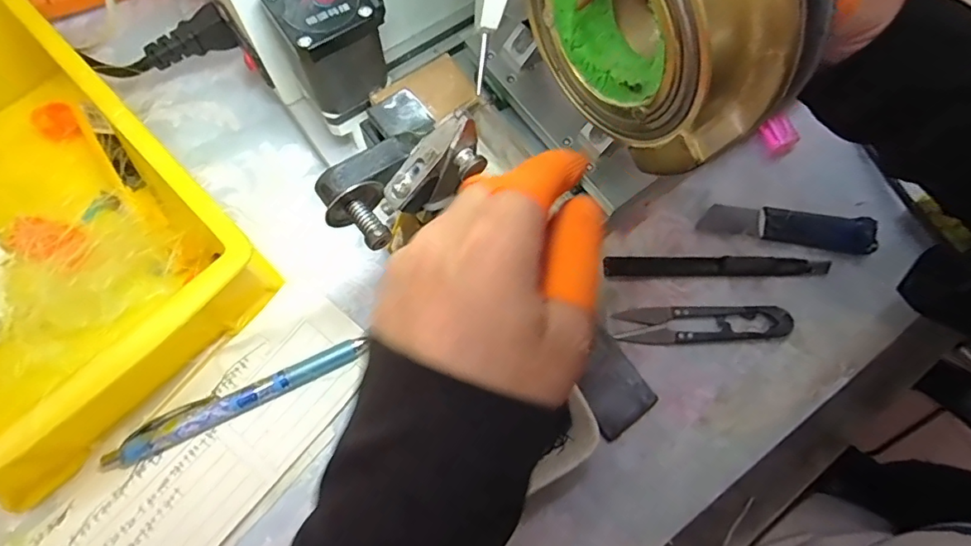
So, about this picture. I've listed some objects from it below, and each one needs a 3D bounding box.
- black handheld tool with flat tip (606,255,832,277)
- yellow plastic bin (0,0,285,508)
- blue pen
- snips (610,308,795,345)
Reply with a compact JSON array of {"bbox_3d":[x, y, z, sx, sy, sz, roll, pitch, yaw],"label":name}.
[{"bbox_3d":[0.141,-0.005,0.324,0.137,0.005,0.014,0,73,-3],"label":"black handheld tool with flat tip"},{"bbox_3d":[-0.249,-0.022,0.276,0.176,0.075,0.245,-43,79,-14],"label":"yellow plastic bin"},{"bbox_3d":[-0.131,0.067,0.283,0.142,0.010,0.016,-25,75,-10],"label":"blue pen"},{"bbox_3d":[0.127,0.030,0.312,0.099,0.009,0.020,-1,73,-3],"label":"snips"}]

